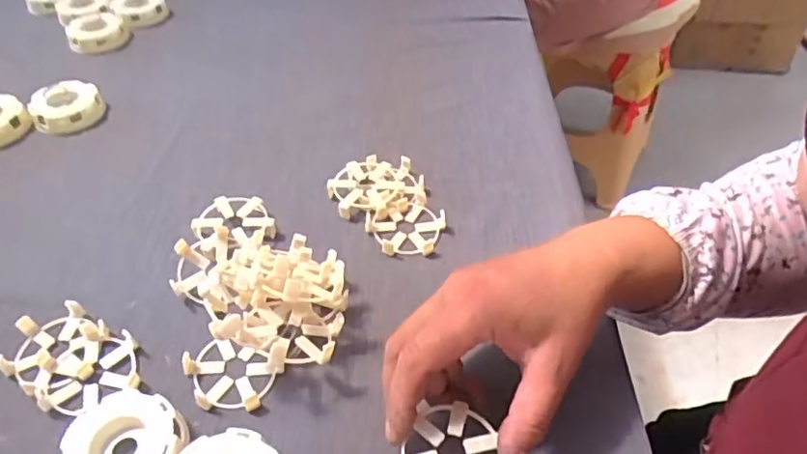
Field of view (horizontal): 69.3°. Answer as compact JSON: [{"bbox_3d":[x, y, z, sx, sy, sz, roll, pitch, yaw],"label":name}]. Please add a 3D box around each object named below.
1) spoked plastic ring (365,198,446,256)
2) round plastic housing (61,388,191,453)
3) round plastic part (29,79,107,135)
[{"bbox_3d":[0.002,-0.002,0.471,0.063,0.014,0.056,0,45,1],"label":"spoked plastic ring"},{"bbox_3d":[-0.161,0.128,0.338,0.065,0.018,0.066,-8,45,-7],"label":"round plastic housing"},{"bbox_3d":[-0.335,-0.122,0.578,0.065,0.023,0.065,0,45,0],"label":"round plastic part"}]

